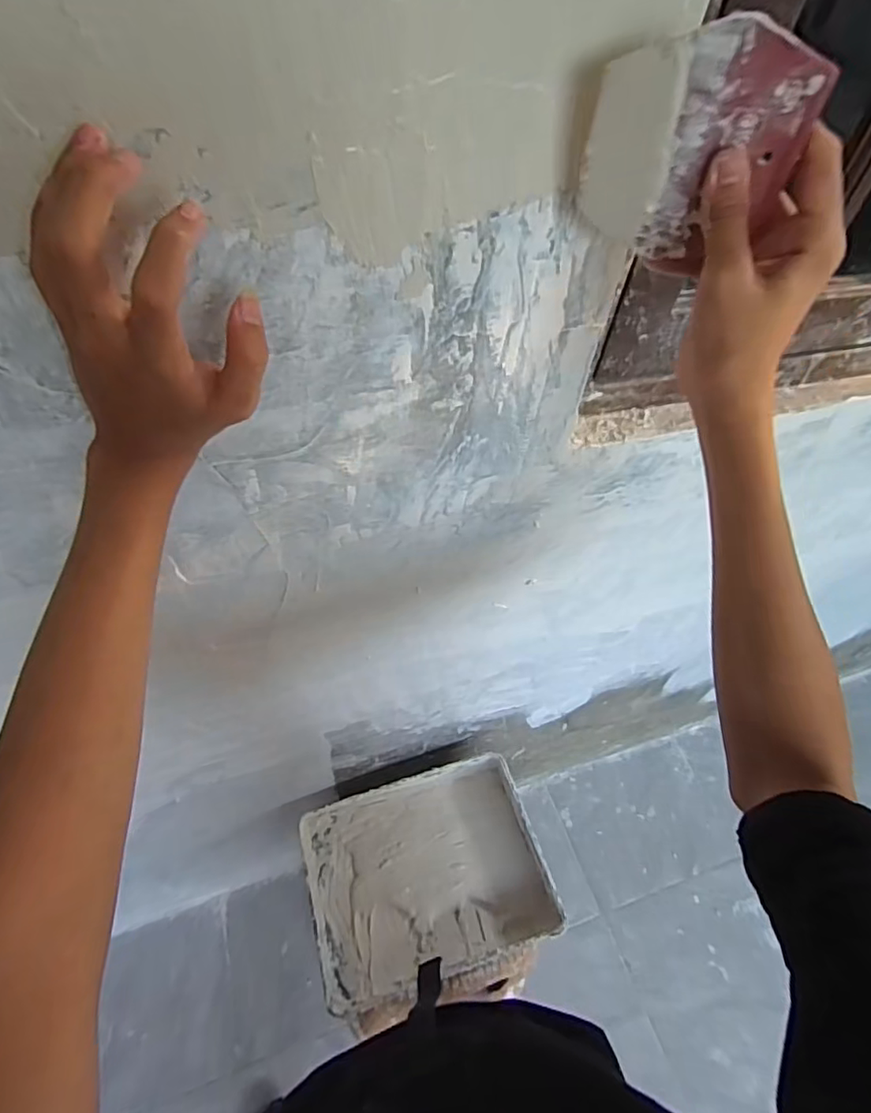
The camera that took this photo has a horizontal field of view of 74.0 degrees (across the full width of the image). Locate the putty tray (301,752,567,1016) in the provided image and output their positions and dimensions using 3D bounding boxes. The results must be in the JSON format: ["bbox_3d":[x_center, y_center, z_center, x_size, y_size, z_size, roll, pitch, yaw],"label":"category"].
[{"bbox_3d":[-0.016,0.491,0.908,0.354,0.070,0.282,-11,54,-15],"label":"putty tray"}]

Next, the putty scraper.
[{"bbox_3d":[0.122,-0.190,0.282,0.094,0.106,0.004,11,61,7],"label":"putty scraper"}]

